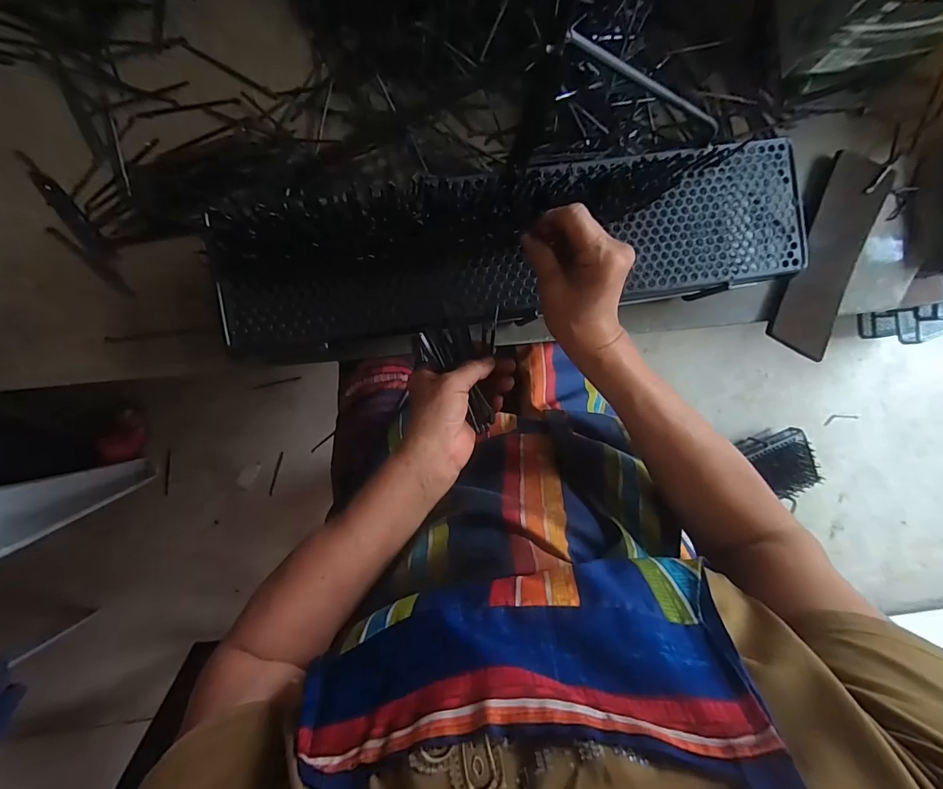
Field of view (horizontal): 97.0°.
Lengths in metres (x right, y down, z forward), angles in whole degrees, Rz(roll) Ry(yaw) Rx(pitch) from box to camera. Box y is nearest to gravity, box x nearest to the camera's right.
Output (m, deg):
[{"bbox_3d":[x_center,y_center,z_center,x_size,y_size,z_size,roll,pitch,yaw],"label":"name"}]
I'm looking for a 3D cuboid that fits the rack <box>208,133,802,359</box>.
[{"bbox_3d":[0.055,-0.147,0.413,0.599,0.054,0.144,-11,97,-5],"label":"rack"}]

